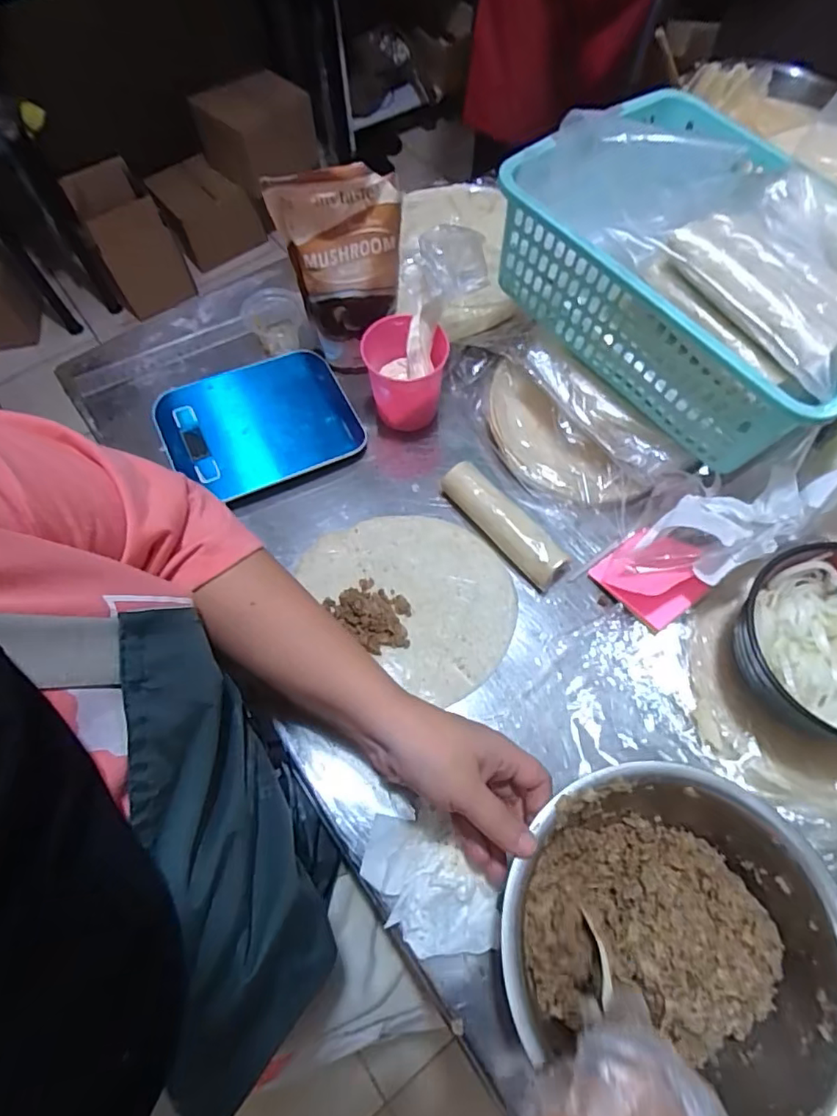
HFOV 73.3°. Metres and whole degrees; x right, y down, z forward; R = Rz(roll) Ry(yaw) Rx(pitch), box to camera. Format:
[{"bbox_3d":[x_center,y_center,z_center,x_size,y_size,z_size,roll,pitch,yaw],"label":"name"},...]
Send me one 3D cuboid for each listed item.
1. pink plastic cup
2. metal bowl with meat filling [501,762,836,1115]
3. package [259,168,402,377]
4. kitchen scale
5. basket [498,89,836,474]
[{"bbox_3d":[-0.011,-0.173,0.536,0.072,0.087,0.069,-1,66,1],"label":"pink plastic cup"},{"bbox_3d":[0.150,0.224,0.341,0.183,0.074,0.173,-1,66,1],"label":"metal bowl with meat filling"},{"bbox_3d":[-0.065,-0.251,0.508,0.100,0.179,0.036,-10,66,-3],"label":"package"},{"bbox_3d":[-0.152,-0.128,0.544,0.176,0.027,0.137,-24,68,-9],"label":"kitchen scale"},{"bbox_3d":[0.239,-0.234,0.463,0.217,0.123,0.297,-39,71,-15],"label":"basket"}]

